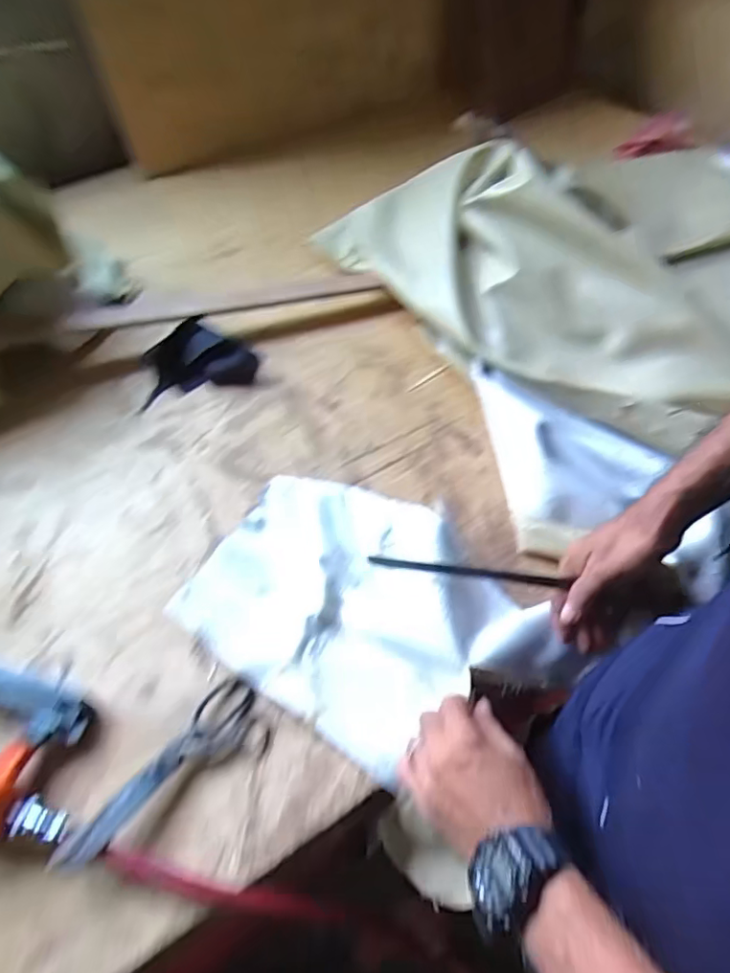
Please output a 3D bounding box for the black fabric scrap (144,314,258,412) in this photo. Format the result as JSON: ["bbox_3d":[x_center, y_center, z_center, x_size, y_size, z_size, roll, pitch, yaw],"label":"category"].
[{"bbox_3d":[-0.235,-0.175,0.751,0.164,0.045,0.104,-20,58,-9],"label":"black fabric scrap"}]

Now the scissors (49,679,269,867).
[{"bbox_3d":[-0.166,0.254,0.471,0.067,0.027,0.187,37,67,25],"label":"scissors"}]

